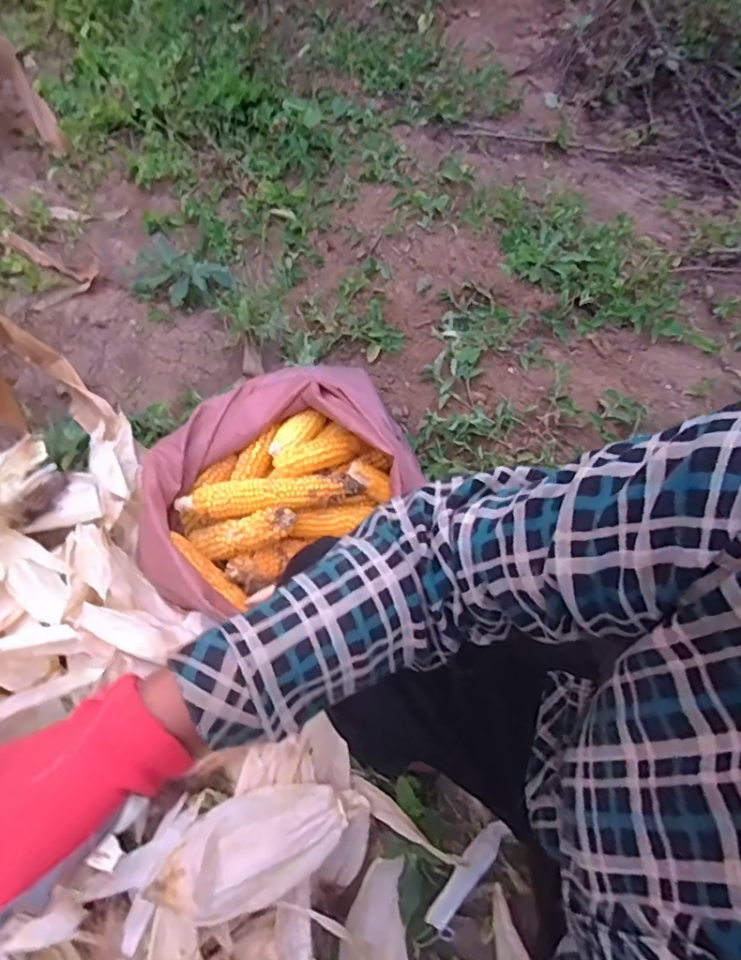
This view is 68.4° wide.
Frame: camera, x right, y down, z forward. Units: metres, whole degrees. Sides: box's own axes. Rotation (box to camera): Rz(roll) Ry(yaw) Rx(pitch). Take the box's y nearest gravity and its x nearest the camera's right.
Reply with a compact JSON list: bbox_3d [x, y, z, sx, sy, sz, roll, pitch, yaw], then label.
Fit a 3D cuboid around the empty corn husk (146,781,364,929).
[{"bbox_3d":[-0.125,0.429,0.641,0.237,0.053,0.106,-16,61,-13],"label":"empty corn husk"}]

